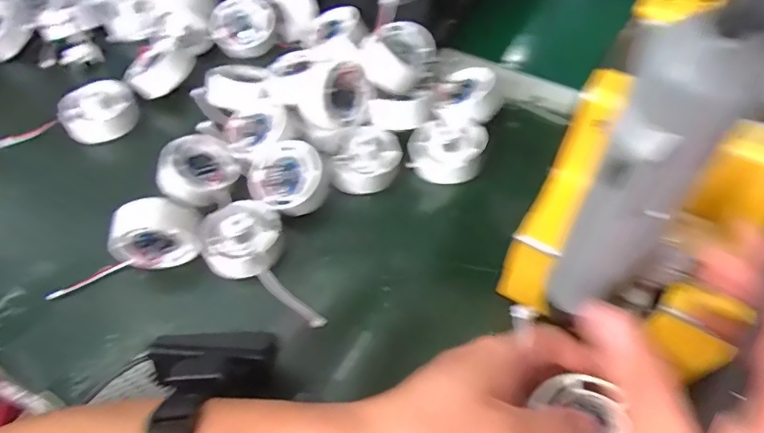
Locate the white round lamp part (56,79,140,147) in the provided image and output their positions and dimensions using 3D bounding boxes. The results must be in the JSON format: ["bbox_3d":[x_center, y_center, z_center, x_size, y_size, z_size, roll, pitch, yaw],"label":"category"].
[{"bbox_3d":[-0.264,-0.098,0.486,0.055,0.044,0.055,19,58,15],"label":"white round lamp part"}]

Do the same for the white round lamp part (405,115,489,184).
[{"bbox_3d":[0.054,-0.056,0.426,0.058,0.031,0.057,-1,55,2],"label":"white round lamp part"}]

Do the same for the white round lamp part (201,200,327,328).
[{"bbox_3d":[-0.090,0.036,0.369,0.058,0.033,0.112,-24,57,-14],"label":"white round lamp part"}]

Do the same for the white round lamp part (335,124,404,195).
[{"bbox_3d":[-0.011,-0.049,0.425,0.052,0.030,0.056,-1,55,2],"label":"white round lamp part"}]

